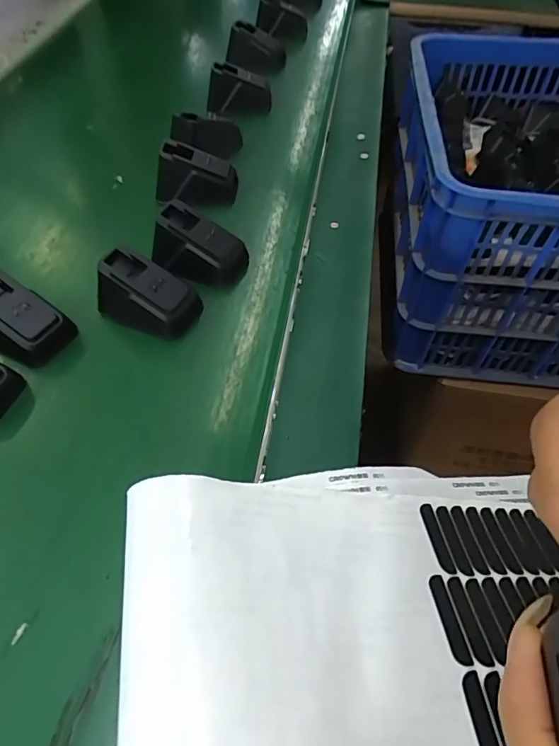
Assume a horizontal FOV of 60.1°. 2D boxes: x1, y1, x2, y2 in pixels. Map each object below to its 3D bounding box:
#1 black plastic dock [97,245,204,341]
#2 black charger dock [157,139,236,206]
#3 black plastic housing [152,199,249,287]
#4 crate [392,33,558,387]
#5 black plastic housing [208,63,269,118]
[{"bbox_3d":[-0.091,-0.054,0.331,0.060,0.041,0.037,18,57,15],"label":"black plastic dock"},{"bbox_3d":[-0.073,-0.172,0.422,0.067,0.042,0.037,0,54,2],"label":"black charger dock"},{"bbox_3d":[-0.059,-0.095,0.360,0.061,0.041,0.037,14,56,13],"label":"black plastic housing"},{"bbox_3d":[0.466,-0.233,0.684,0.578,0.287,0.414,4,54,6],"label":"crate"},{"bbox_3d":[-0.045,-0.305,0.521,0.065,0.038,0.047,11,55,10],"label":"black plastic housing"}]

